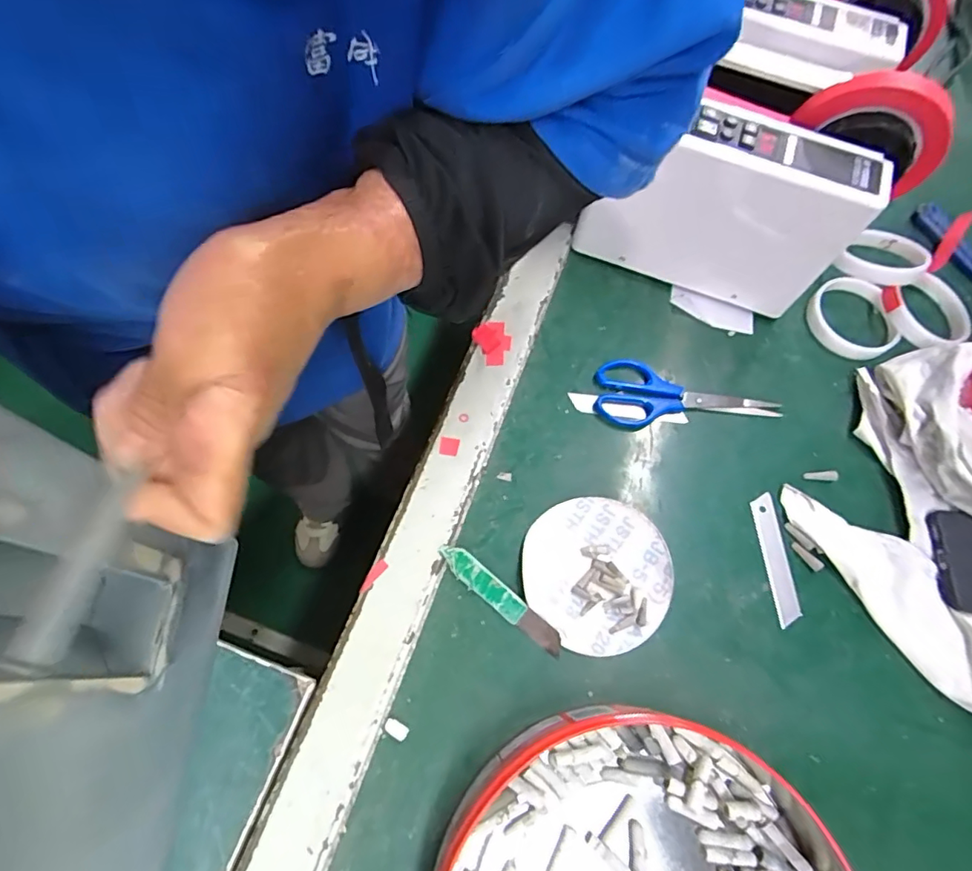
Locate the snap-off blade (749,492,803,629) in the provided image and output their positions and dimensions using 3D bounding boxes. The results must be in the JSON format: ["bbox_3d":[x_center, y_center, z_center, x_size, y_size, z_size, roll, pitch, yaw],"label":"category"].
[{"bbox_3d":[0.233,0.097,0.436,0.022,0.004,0.103,-3,68,-4],"label":"snap-off blade"}]

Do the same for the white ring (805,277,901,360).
[{"bbox_3d":[0.355,-0.116,0.527,0.079,0.022,0.080,1,68,-3],"label":"white ring"}]

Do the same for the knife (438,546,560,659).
[{"bbox_3d":[0.011,0.122,0.407,0.111,0.007,0.018,38,71,12],"label":"knife"}]

